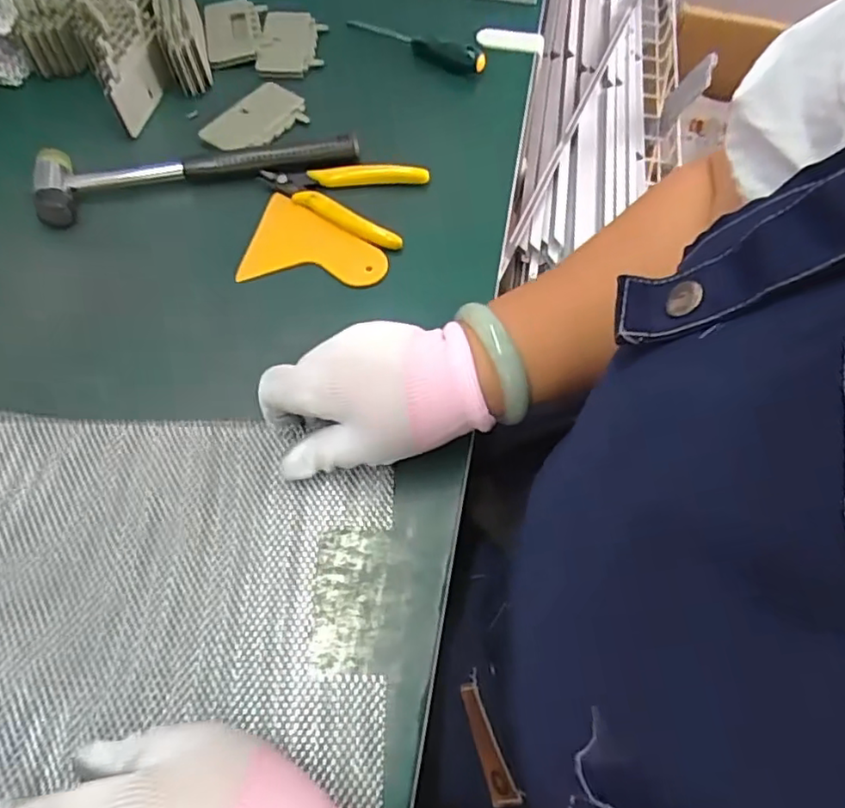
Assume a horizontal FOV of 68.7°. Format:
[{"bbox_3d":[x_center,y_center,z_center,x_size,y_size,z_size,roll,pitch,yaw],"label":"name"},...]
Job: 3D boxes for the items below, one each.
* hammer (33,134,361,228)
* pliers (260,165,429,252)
[{"bbox_3d":[-0.165,-0.179,0.466,0.232,0.022,0.052,-14,63,-9],"label":"hammer"},{"bbox_3d":[-0.064,-0.162,0.465,0.120,0.012,0.071,17,62,7],"label":"pliers"}]

